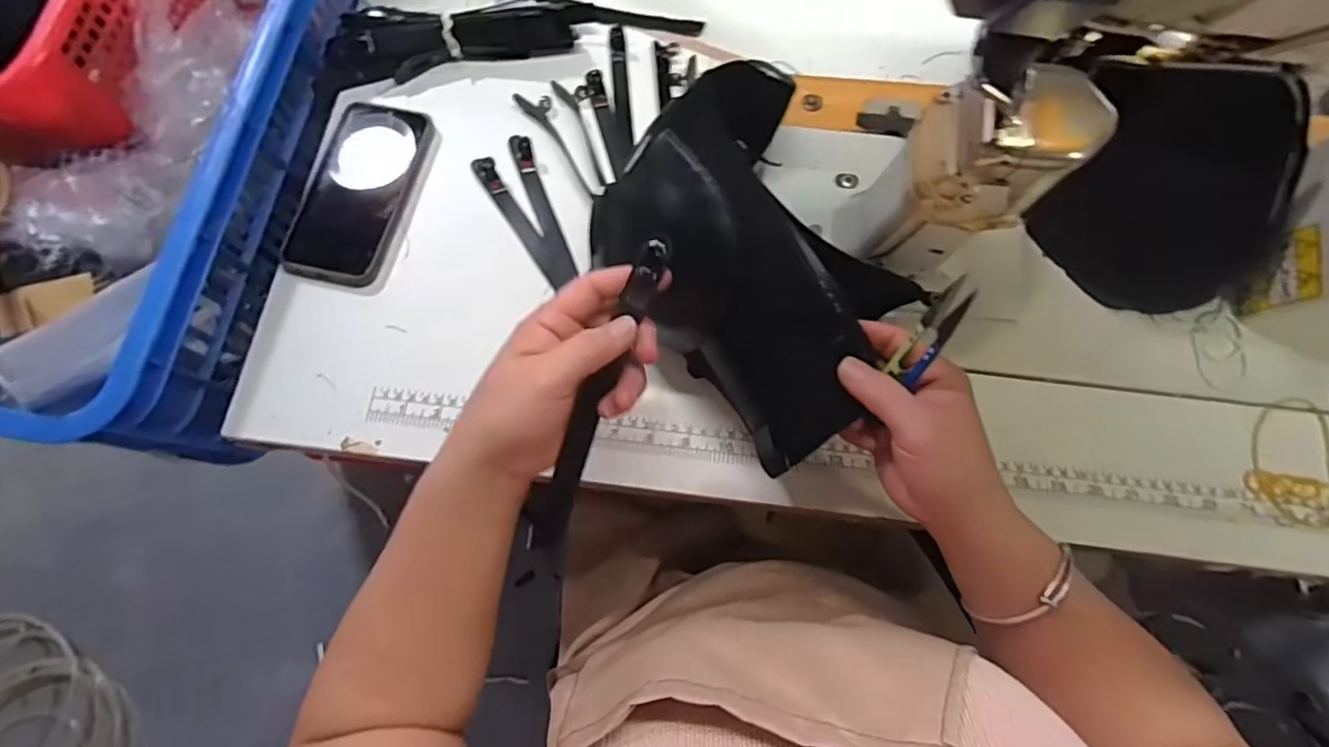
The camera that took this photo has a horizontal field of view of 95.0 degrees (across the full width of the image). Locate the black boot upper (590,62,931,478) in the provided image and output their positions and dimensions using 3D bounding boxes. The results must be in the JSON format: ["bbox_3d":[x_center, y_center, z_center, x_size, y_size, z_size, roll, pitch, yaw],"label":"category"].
[{"bbox_3d":[0.060,-0.070,0.366,0.152,0.068,0.214,-32,76,-8],"label":"black boot upper"}]

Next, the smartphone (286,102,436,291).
[{"bbox_3d":[-0.244,-0.146,0.488,0.082,0.014,0.160,10,75,4],"label":"smartphone"}]

